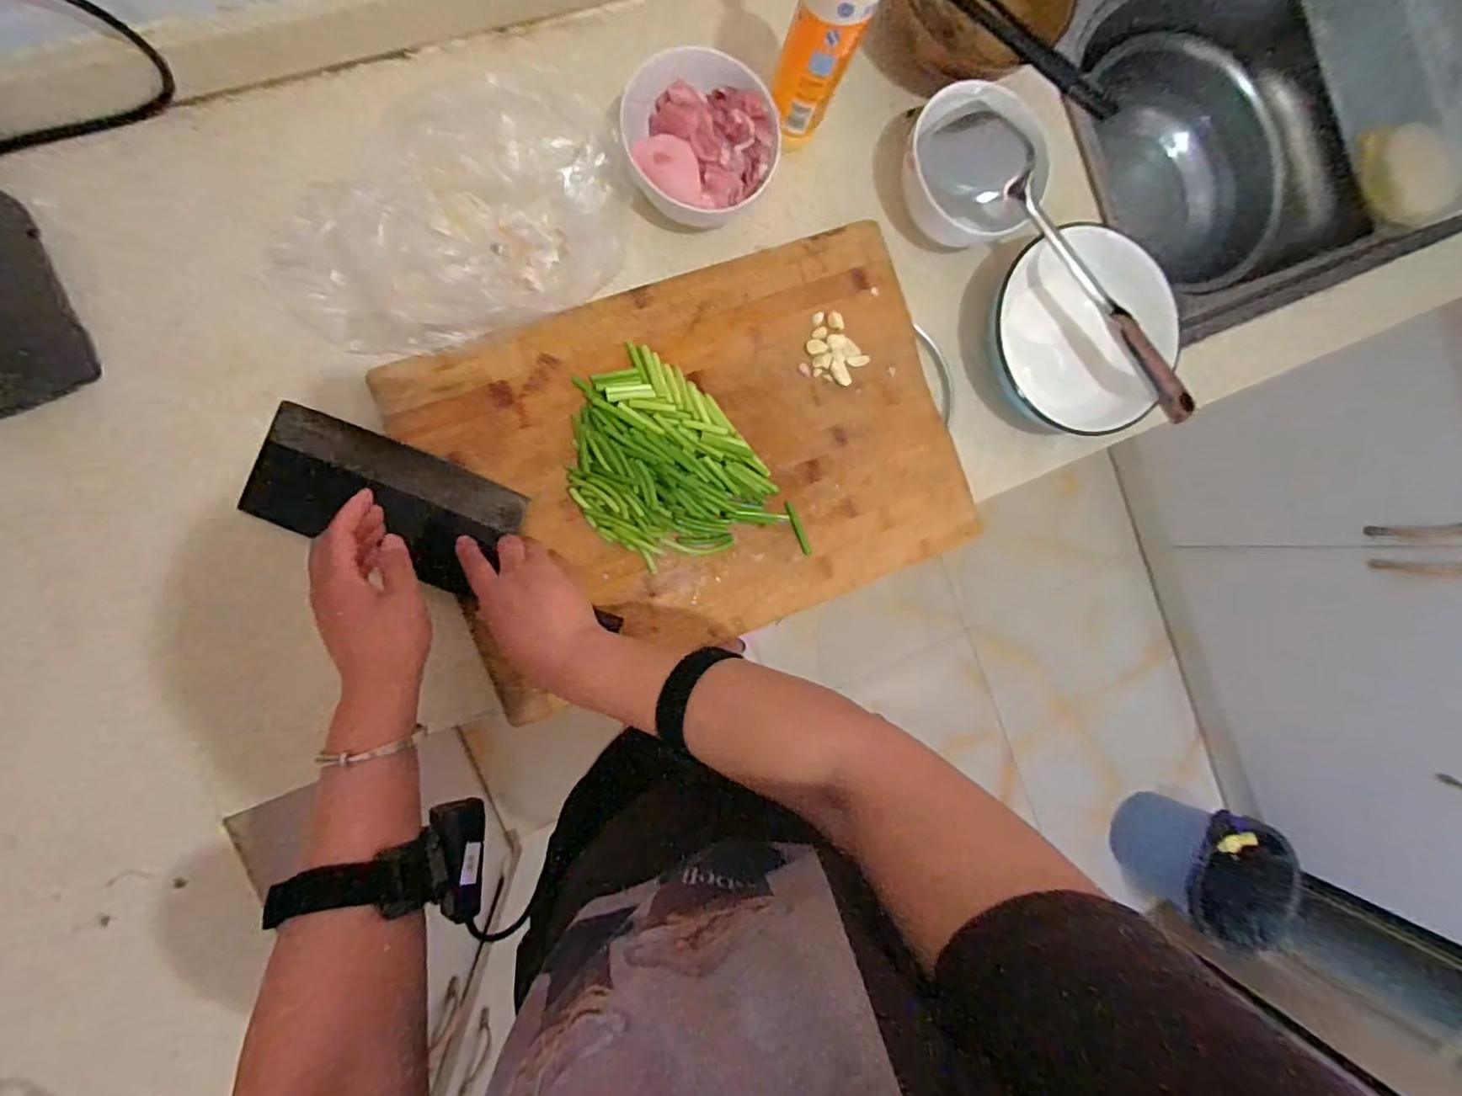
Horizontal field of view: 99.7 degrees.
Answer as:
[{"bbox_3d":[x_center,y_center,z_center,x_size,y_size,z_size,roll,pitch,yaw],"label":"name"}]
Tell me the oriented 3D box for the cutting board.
[{"bbox_3d":[-0.022,-0.078,0.541,0.459,0.033,0.307,-22,94,-9],"label":"cutting board"}]

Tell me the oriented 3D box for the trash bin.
[{"bbox_3d":[1.040,0.695,1.375,0.248,0.258,0.248,27,86,-9],"label":"trash bin"}]

